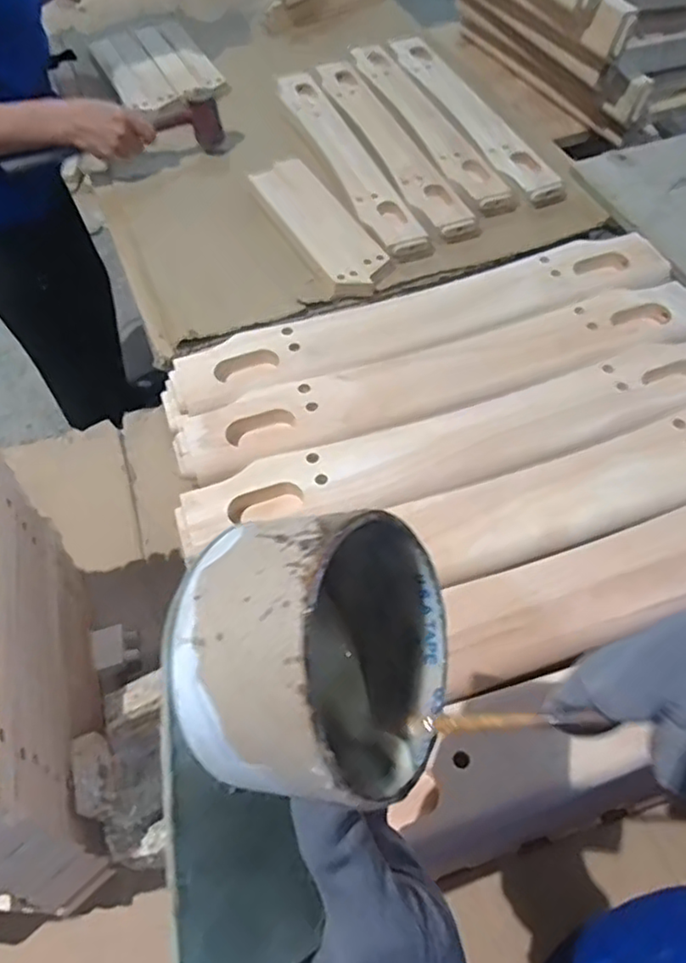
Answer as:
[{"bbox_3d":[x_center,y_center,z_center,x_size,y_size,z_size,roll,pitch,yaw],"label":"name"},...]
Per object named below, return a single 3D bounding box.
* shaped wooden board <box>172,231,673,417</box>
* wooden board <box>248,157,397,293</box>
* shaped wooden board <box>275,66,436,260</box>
[{"bbox_3d":[0.079,-0.157,0.606,0.467,0.014,0.088,-16,57,-8],"label":"shaped wooden board"},{"bbox_3d":[-0.032,-0.350,0.881,0.084,0.020,0.287,-25,58,-14],"label":"wooden board"},{"bbox_3d":[0.000,-0.487,0.962,0.064,0.017,0.495,-18,57,-9],"label":"shaped wooden board"}]

